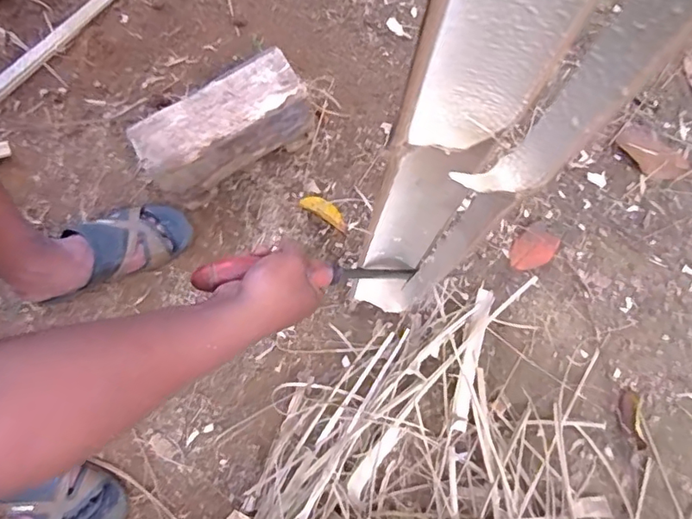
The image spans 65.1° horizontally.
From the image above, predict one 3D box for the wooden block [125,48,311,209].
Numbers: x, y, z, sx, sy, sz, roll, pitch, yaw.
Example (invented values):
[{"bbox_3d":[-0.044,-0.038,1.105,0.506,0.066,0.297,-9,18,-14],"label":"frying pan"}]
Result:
[{"bbox_3d":[-0.194,-0.206,0.870,0.267,0.126,0.134,-29,74,-9],"label":"wooden block"}]

